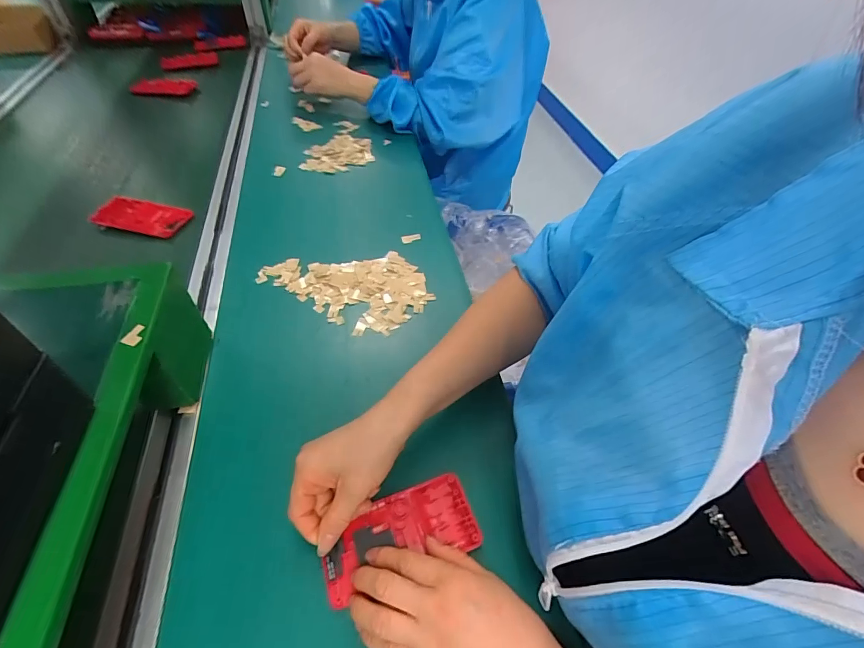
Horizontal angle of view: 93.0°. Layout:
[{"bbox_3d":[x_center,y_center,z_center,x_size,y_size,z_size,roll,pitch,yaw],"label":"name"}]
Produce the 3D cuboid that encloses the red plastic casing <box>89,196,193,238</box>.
[{"bbox_3d":[-0.415,-0.157,0.591,0.121,0.017,0.066,10,50,5],"label":"red plastic casing"}]

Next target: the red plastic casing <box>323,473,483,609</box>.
[{"bbox_3d":[-0.026,0.169,0.330,0.121,0.016,0.062,-18,52,-18],"label":"red plastic casing"}]

